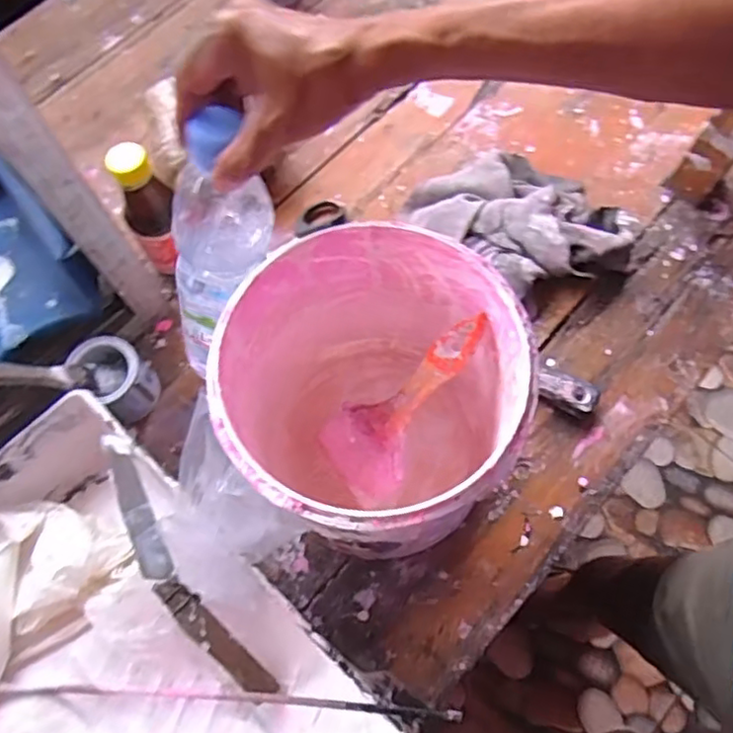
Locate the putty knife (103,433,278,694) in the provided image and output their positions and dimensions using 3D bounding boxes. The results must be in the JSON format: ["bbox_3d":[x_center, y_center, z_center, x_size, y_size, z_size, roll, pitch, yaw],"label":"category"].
[{"bbox_3d":[-0.130,0.136,0.438,0.030,0.032,0.199,-34,72,-11],"label":"putty knife"}]

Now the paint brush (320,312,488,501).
[{"bbox_3d":[0.027,0.025,0.452,0.067,0.013,0.161,48,120,17],"label":"paint brush"}]

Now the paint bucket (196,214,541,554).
[{"bbox_3d":[0.004,0.030,0.443,0.175,0.185,0.177,0,69,1],"label":"paint bucket"}]

